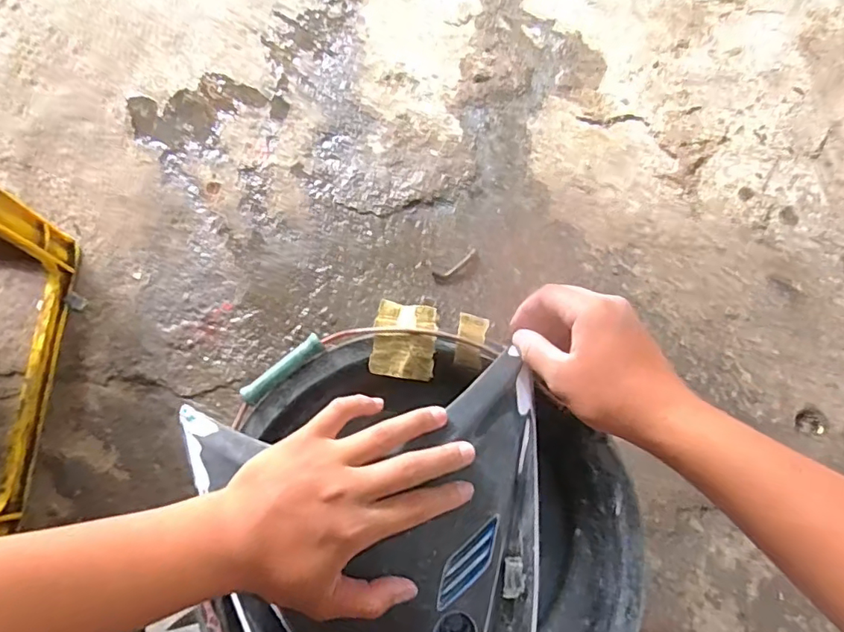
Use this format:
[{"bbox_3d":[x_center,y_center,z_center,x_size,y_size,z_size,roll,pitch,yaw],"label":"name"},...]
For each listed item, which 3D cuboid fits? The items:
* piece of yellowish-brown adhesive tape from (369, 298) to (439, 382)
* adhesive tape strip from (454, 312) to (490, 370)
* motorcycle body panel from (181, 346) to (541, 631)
[{"bbox_3d":[-0.014,0.019,0.428,0.050,0.009,0.061,7,78,0],"label":"piece of yellowish-brown adhesive tape"},{"bbox_3d":[0.041,0.020,0.434,0.024,0.012,0.045,13,79,2],"label":"adhesive tape strip"},{"bbox_3d":[-0.008,0.194,0.361,0.237,0.044,0.280,-14,75,-5],"label":"motorcycle body panel"}]

